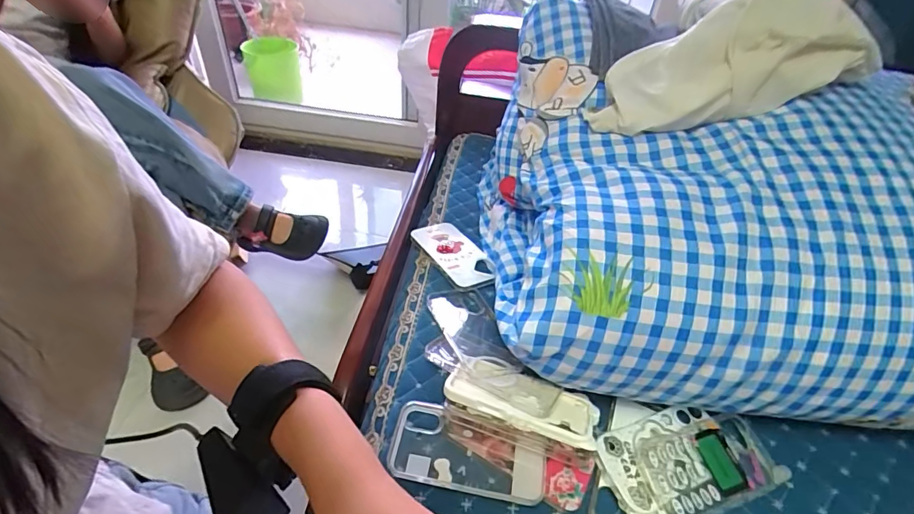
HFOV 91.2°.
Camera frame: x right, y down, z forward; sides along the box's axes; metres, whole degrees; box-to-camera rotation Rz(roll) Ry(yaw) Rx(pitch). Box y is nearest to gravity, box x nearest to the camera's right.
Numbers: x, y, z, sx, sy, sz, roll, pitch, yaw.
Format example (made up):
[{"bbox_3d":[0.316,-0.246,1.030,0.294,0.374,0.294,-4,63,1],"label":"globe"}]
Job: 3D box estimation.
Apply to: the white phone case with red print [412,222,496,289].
[{"bbox_3d":[-0.004,-0.008,0.643,0.068,0.015,0.142,-23,49,-26],"label":"white phone case with red print"}]

